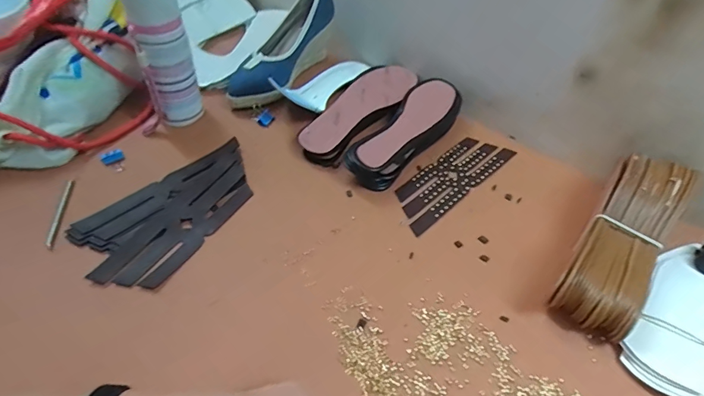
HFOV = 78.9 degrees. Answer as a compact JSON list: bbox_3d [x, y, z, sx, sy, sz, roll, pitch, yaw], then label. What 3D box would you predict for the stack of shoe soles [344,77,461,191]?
[{"bbox_3d":[0.080,-0.090,0.606,0.075,0.057,0.216,30,54,20],"label":"stack of shoe soles"}]

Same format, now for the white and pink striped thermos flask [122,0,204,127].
[{"bbox_3d":[-0.254,-0.200,0.578,0.065,0.219,0.072,-12,52,-14],"label":"white and pink striped thermos flask"}]

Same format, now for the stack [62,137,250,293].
[{"bbox_3d":[-0.206,0.019,0.519,0.219,0.017,0.128,-33,59,-29],"label":"stack"}]

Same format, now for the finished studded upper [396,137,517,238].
[{"bbox_3d":[0.139,-0.031,0.591,0.209,0.010,0.067,-34,59,-29],"label":"finished studded upper"}]

